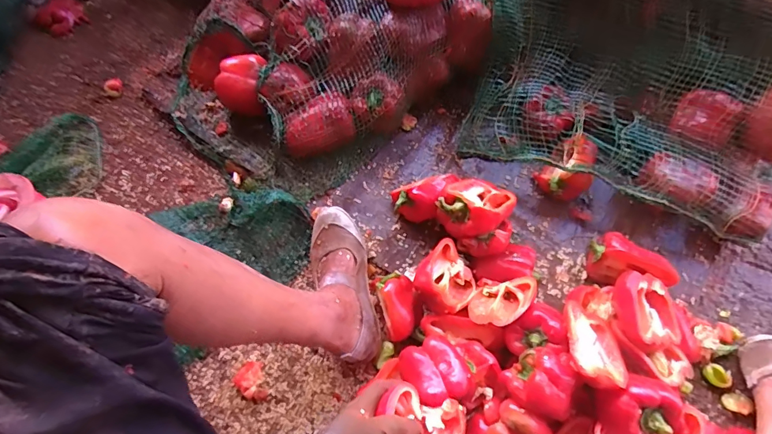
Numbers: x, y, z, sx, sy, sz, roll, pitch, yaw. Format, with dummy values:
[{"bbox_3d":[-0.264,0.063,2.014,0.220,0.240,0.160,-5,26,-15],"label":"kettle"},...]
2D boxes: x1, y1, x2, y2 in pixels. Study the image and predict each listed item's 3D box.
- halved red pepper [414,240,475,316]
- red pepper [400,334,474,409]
[{"bbox_3d":[0.085,0.090,0.630,0.090,0.067,0.086,0,67,1],"label":"halved red pepper"},{"bbox_3d":[0.062,0.198,0.563,0.080,0.046,0.084,-22,69,-8],"label":"red pepper"}]

